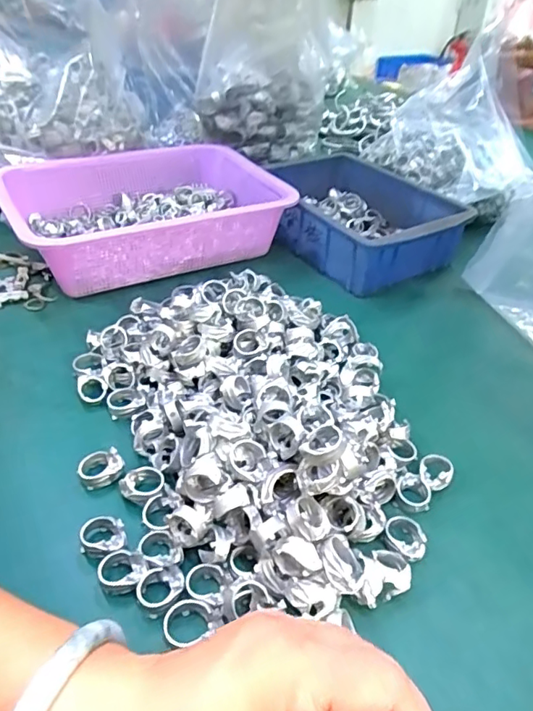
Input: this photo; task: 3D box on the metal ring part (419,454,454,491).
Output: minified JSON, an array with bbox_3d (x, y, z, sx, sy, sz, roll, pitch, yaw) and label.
[{"bbox_3d":[0.123,0.084,0.382,0.023,0.010,0.029,23,42,23],"label":"metal ring part"}]

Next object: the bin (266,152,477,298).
[{"bbox_3d":[0.112,-0.177,0.671,0.189,0.069,0.243,-21,44,-27],"label":"bin"}]

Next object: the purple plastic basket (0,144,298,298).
[{"bbox_3d":[-0.140,-0.172,0.632,0.306,0.081,0.235,-20,44,-26],"label":"purple plastic basket"}]

